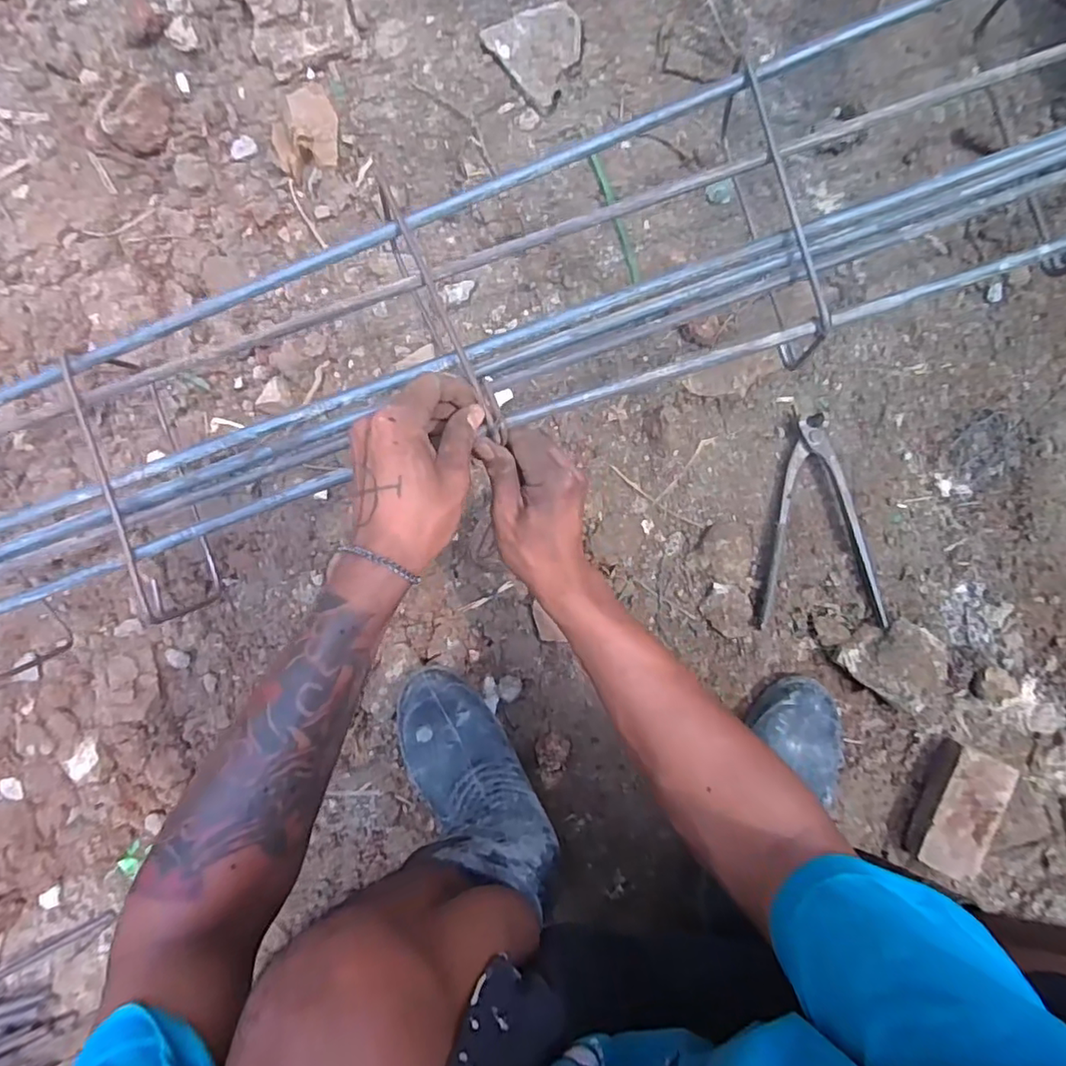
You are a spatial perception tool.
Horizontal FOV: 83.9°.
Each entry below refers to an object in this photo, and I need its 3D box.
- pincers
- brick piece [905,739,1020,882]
[{"bbox_3d":[0.289,-0.009,0.581,0.116,0.016,0.200,3,91,3],"label":"pincers"},{"bbox_3d":[0.417,0.271,0.584,0.064,0.038,0.120,23,92,2],"label":"brick piece"}]

